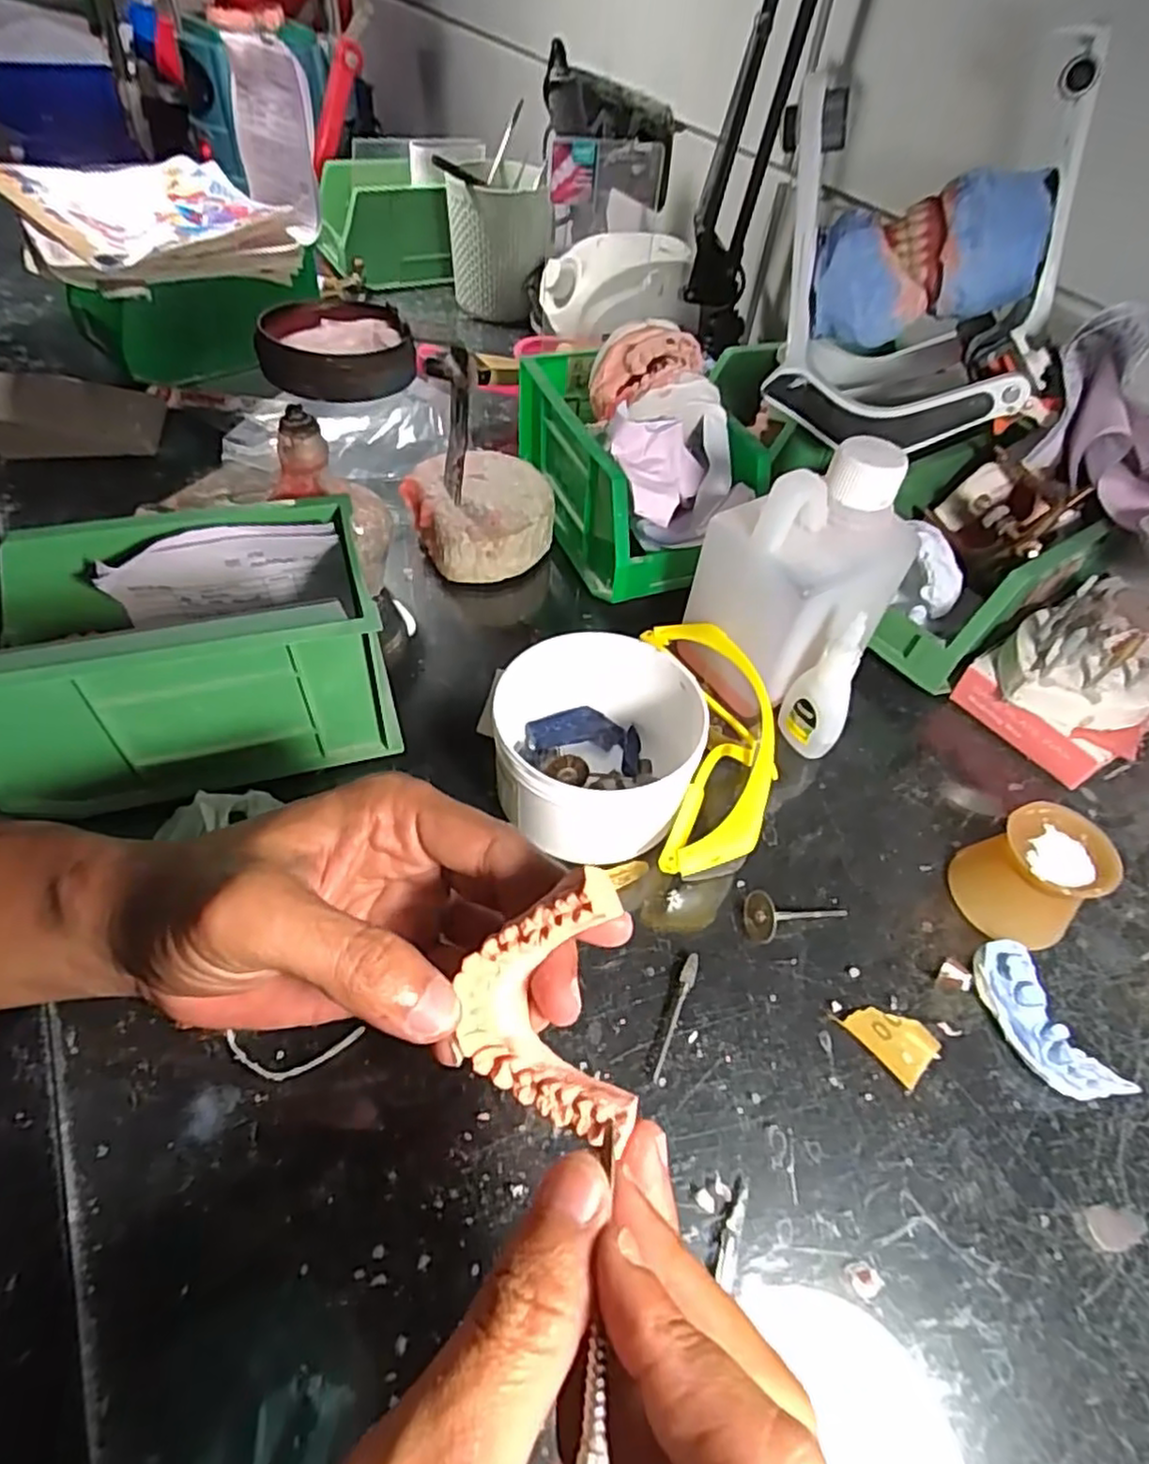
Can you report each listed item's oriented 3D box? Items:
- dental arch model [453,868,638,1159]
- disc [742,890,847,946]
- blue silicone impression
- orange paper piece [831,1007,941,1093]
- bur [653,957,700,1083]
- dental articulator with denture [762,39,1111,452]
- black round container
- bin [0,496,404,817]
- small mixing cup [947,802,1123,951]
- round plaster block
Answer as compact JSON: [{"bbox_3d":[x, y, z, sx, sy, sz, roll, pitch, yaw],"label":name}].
[{"bbox_3d":[-0.008,0.070,0.189,0.048,0.013,0.064,-6,83,28],"label":"dental arch model"},{"bbox_3d":[0.096,0.082,0.309,0.048,0.019,0.020,3,50,-21],"label":"disc"},{"bbox_3d":[0.185,0.117,0.280,0.023,0.021,0.063,-20,56,-19],"label":"blue silicone impression"},{"bbox_3d":[0.127,0.122,0.282,0.025,0.004,0.034,-32,61,-26],"label":"orange paper piece"},{"bbox_3d":[0.040,0.113,0.280,0.006,0.006,0.051,21,53,11],"label":"bur"},{"bbox_3d":[0.187,-0.256,0.380,0.163,0.158,0.146,12,52,5],"label":"dental articulator with denture"},{"bbox_3d":[-0.118,-0.192,0.349,0.071,0.020,0.074,-7,53,-11],"label":"black round container"},{"bbox_3d":[-0.172,-0.037,0.325,0.156,0.092,0.110,-12,54,-14],"label":"bin"},{"bbox_3d":[0.199,0.065,0.308,0.055,0.046,0.047,-20,56,-19],"label":"small mixing cup"},{"bbox_3d":[-0.057,-0.140,0.451,0.080,0.037,0.086,2,52,-3],"label":"round plaster block"}]

